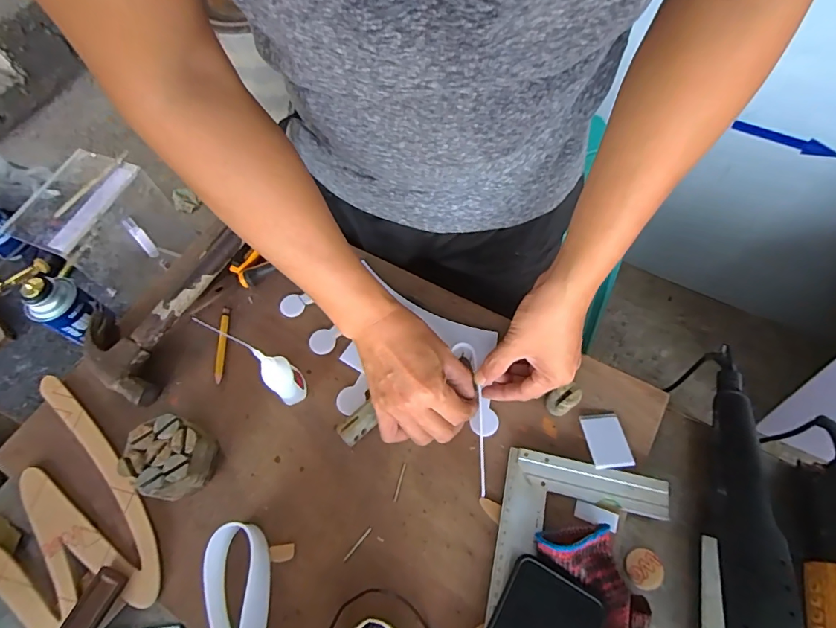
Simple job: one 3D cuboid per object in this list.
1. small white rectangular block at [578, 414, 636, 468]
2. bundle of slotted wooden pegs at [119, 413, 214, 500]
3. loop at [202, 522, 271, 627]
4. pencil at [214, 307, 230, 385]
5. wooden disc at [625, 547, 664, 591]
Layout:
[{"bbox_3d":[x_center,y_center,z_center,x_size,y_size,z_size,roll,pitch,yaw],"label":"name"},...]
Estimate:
[{"bbox_3d":[0.190,0.127,0.458,0.040,0.004,0.055,-2,55,-7],"label":"small white rectangular block"},{"bbox_3d":[-0.245,0.143,0.453,0.071,0.053,0.069,-1,62,2],"label":"bundle of slotted wooden pegs"},{"bbox_3d":[-0.161,0.257,0.401,0.049,0.041,0.131,-5,63,0],"label":"loop"},{"bbox_3d":[-0.230,0.035,0.529,0.010,0.005,0.093,-6,62,-1],"label":"pencil"},{"bbox_3d":[0.213,0.239,0.424,0.033,0.004,0.032,-1,62,2],"label":"wooden disc"}]

